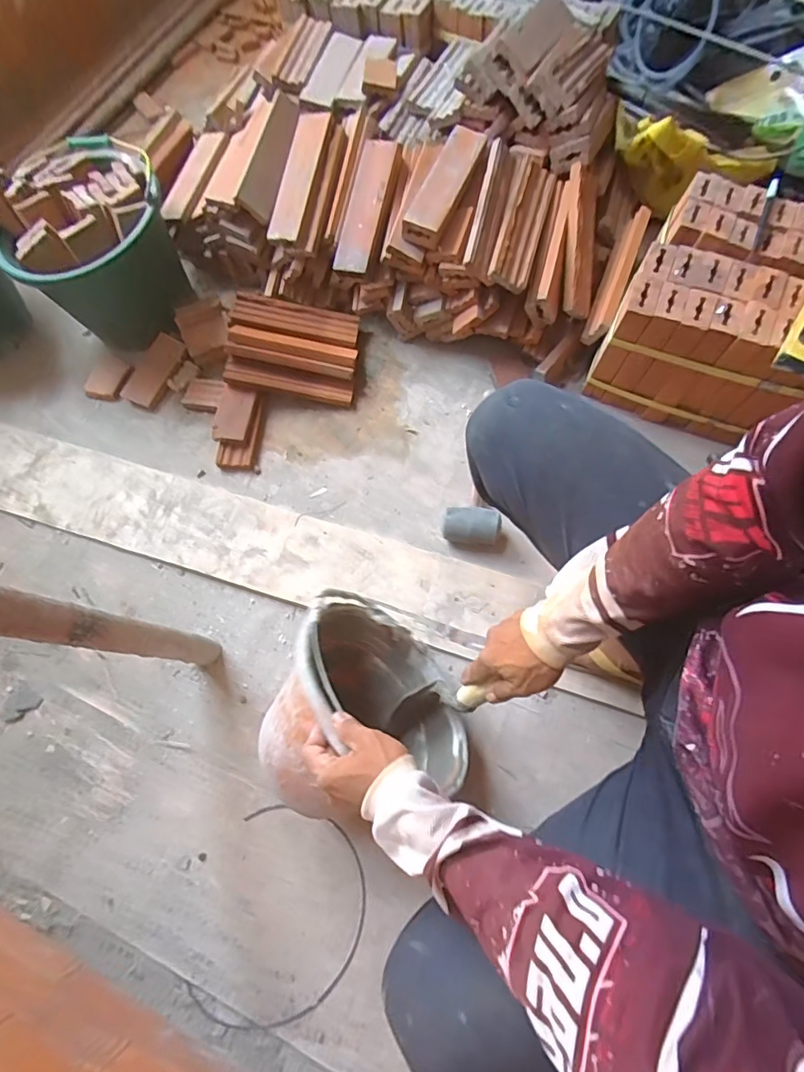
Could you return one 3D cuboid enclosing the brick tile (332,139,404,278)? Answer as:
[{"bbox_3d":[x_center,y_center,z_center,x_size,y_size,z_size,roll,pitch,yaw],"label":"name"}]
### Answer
[{"bbox_3d":[-0.058,-0.570,0.869,0.065,0.023,0.236,14,94,-20],"label":"brick tile"}]

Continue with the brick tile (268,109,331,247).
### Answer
[{"bbox_3d":[-0.180,-0.631,0.883,0.067,0.032,0.234,16,92,8],"label":"brick tile"}]

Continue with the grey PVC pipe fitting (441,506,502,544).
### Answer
[{"bbox_3d":[0.112,-0.012,0.825,0.096,0.054,0.062,5,70,4],"label":"grey PVC pipe fitting"}]

